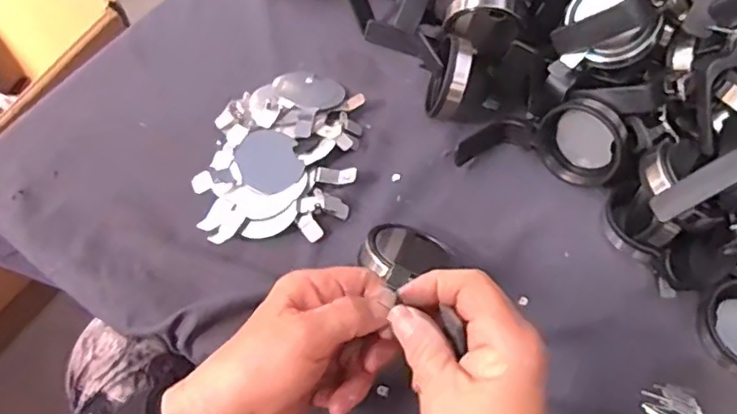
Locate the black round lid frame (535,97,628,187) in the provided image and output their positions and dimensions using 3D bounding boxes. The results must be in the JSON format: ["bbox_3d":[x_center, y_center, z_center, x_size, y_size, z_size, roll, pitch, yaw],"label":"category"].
[{"bbox_3d":[0.183,-0.054,0.499,0.067,0.030,0.071,-35,75,17],"label":"black round lid frame"}]

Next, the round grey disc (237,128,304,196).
[{"bbox_3d":[-0.082,-0.038,0.480,0.050,0.008,0.055,-14,62,-15],"label":"round grey disc"}]

